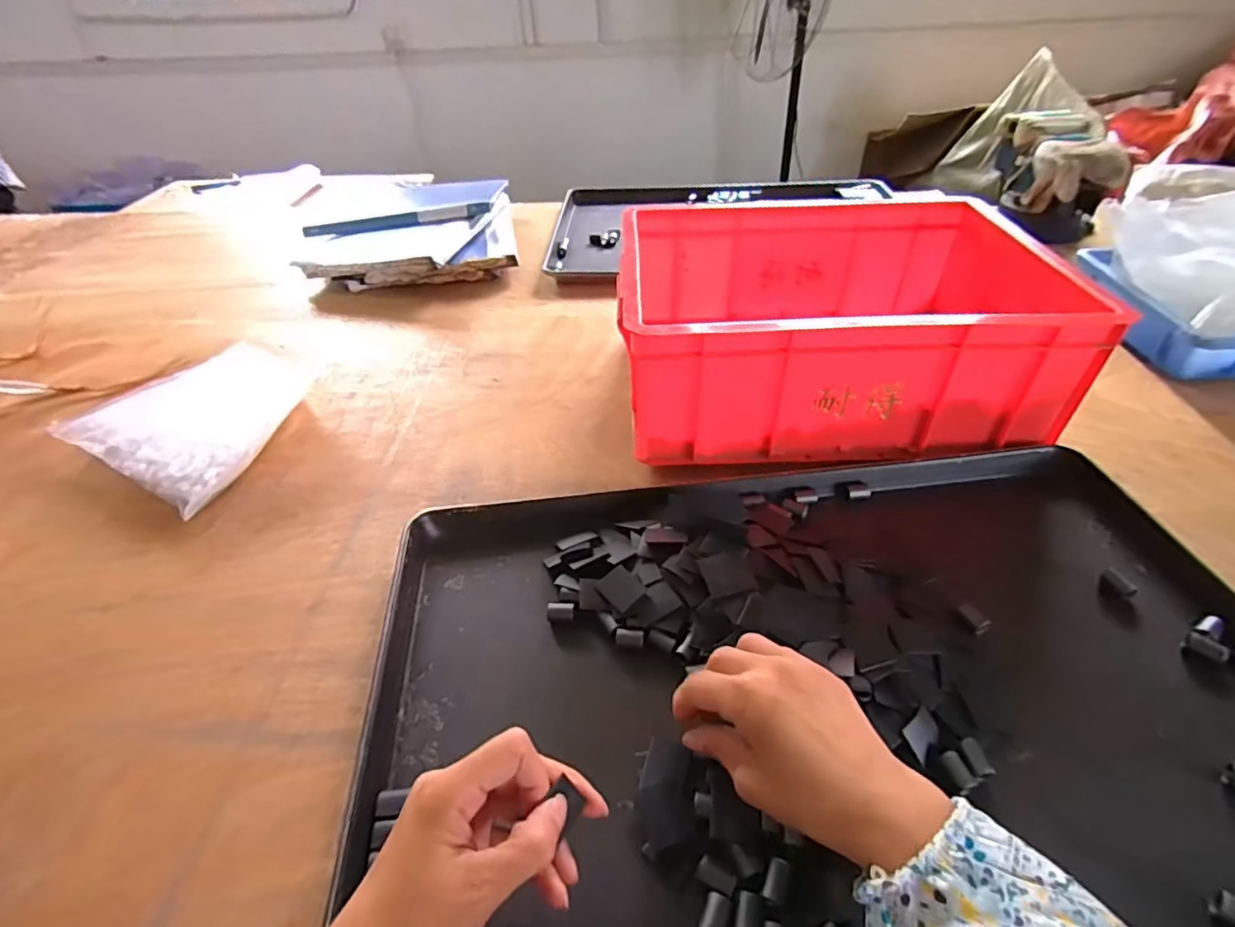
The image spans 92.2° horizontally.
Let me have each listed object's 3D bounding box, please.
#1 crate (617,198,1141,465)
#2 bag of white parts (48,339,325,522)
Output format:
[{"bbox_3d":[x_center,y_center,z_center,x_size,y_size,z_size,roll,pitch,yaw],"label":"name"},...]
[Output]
[{"bbox_3d":[0.219,-0.150,0.632,0.392,0.157,0.304,0,42,1],"label":"crate"},{"bbox_3d":[-0.426,-0.060,0.648,0.224,0.035,0.226,20,47,22],"label":"bag of white parts"}]

